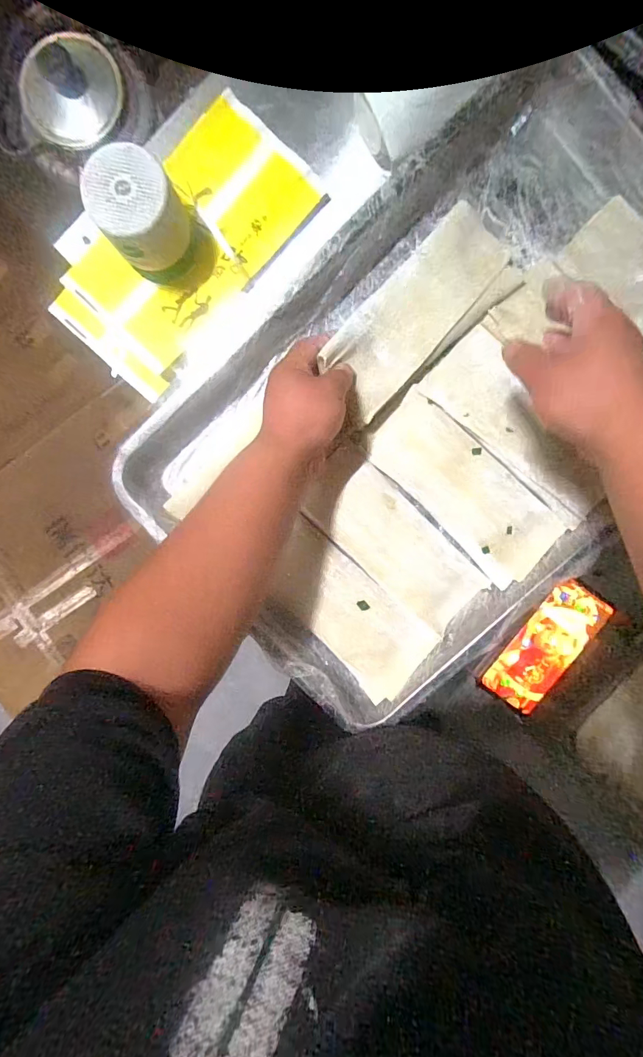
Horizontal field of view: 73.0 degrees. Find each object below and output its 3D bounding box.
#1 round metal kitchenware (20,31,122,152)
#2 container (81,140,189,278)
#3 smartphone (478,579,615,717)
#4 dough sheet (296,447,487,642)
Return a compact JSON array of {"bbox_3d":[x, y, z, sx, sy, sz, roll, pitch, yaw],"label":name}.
[{"bbox_3d":[-0.310,-0.543,0.545,0.123,0.038,0.096,-35,129,-1],"label":"round metal kitchenware"},{"bbox_3d":[-0.163,-0.286,0.400,0.071,0.086,0.064,-41,95,4],"label":"container"},{"bbox_3d":[0.251,0.132,0.485,0.075,0.005,0.155,35,95,-4],"label":"smartphone"},{"bbox_3d":[0.076,0.018,0.449,0.084,0.019,0.217,-44,95,4],"label":"dough sheet"}]

